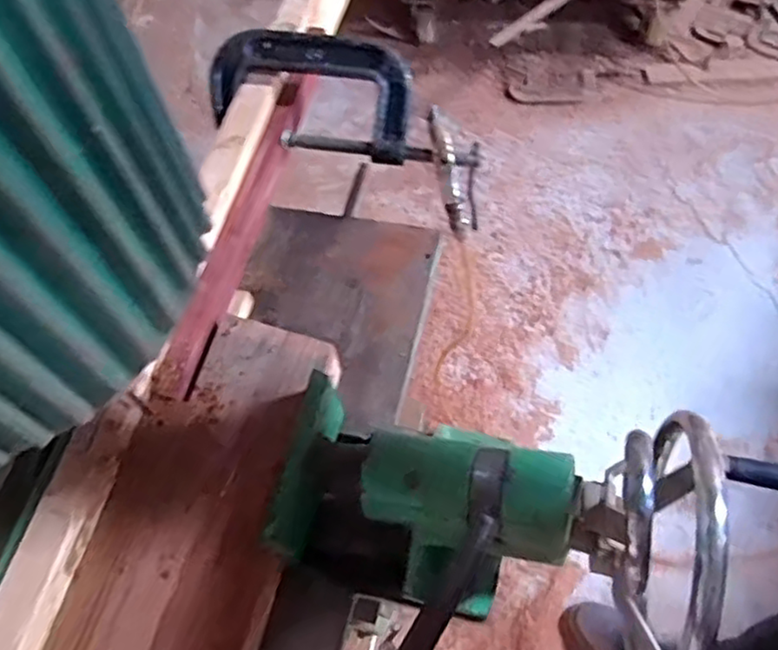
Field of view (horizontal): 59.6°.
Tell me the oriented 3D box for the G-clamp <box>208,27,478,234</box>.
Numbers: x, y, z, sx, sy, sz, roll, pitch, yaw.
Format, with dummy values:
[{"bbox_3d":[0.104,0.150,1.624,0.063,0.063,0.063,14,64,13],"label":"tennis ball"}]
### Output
[{"bbox_3d":[-0.038,-0.211,0.637,0.263,0.028,0.109,18,98,6],"label":"G-clamp"}]

